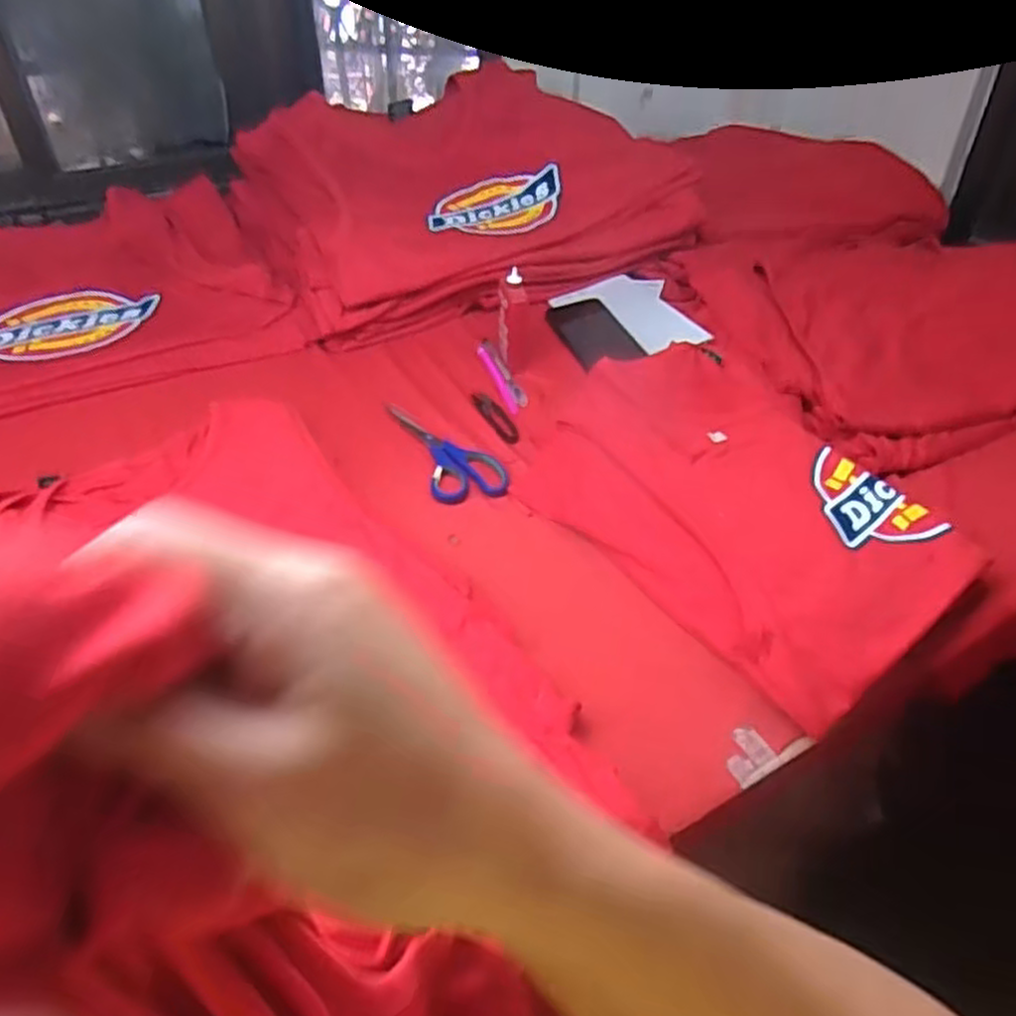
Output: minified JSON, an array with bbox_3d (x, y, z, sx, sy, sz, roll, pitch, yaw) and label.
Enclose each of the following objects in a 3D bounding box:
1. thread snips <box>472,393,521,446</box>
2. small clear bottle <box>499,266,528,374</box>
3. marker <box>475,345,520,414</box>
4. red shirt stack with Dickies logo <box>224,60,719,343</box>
[{"bbox_3d":[-0.013,-0.103,0.847,0.027,0.005,0.095,-20,44,-22],"label":"thread snips"},{"bbox_3d":[0.006,-0.220,0.891,0.030,0.112,0.044,-2,40,-3],"label":"small clear bottle"},{"bbox_3d":[-0.012,-0.156,0.904,0.016,0.011,0.145,-12,42,-14],"label":"marker"},{"bbox_3d":[-0.058,-0.459,1.076,0.580,0.164,0.365,-19,44,-21],"label":"red shirt stack with Dickies logo"}]

